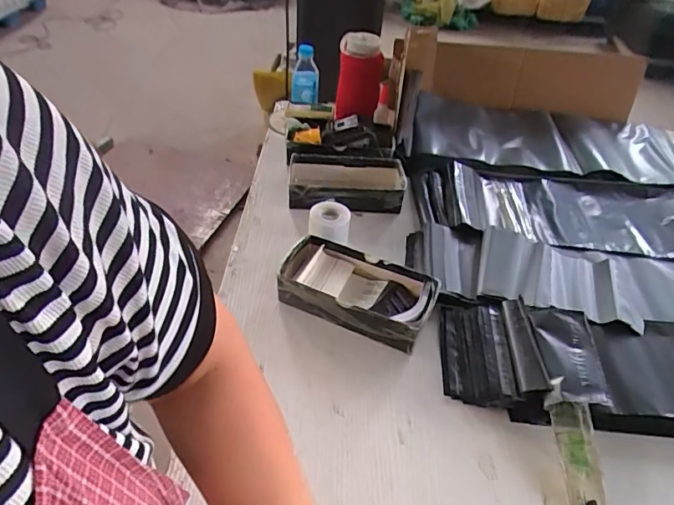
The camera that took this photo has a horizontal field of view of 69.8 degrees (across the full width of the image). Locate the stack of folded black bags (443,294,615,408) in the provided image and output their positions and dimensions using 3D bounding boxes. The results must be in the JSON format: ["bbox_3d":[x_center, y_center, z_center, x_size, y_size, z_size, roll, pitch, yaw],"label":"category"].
[{"bbox_3d":[0.240,0.129,0.652,0.193,0.048,0.164,11,42,6],"label":"stack of folded black bags"}]

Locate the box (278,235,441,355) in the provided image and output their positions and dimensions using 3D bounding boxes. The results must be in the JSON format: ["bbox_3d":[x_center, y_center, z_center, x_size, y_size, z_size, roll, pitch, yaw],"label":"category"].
[{"bbox_3d":[0.029,0.055,0.711,0.219,0.054,0.107,20,43,15],"label":"box"}]

